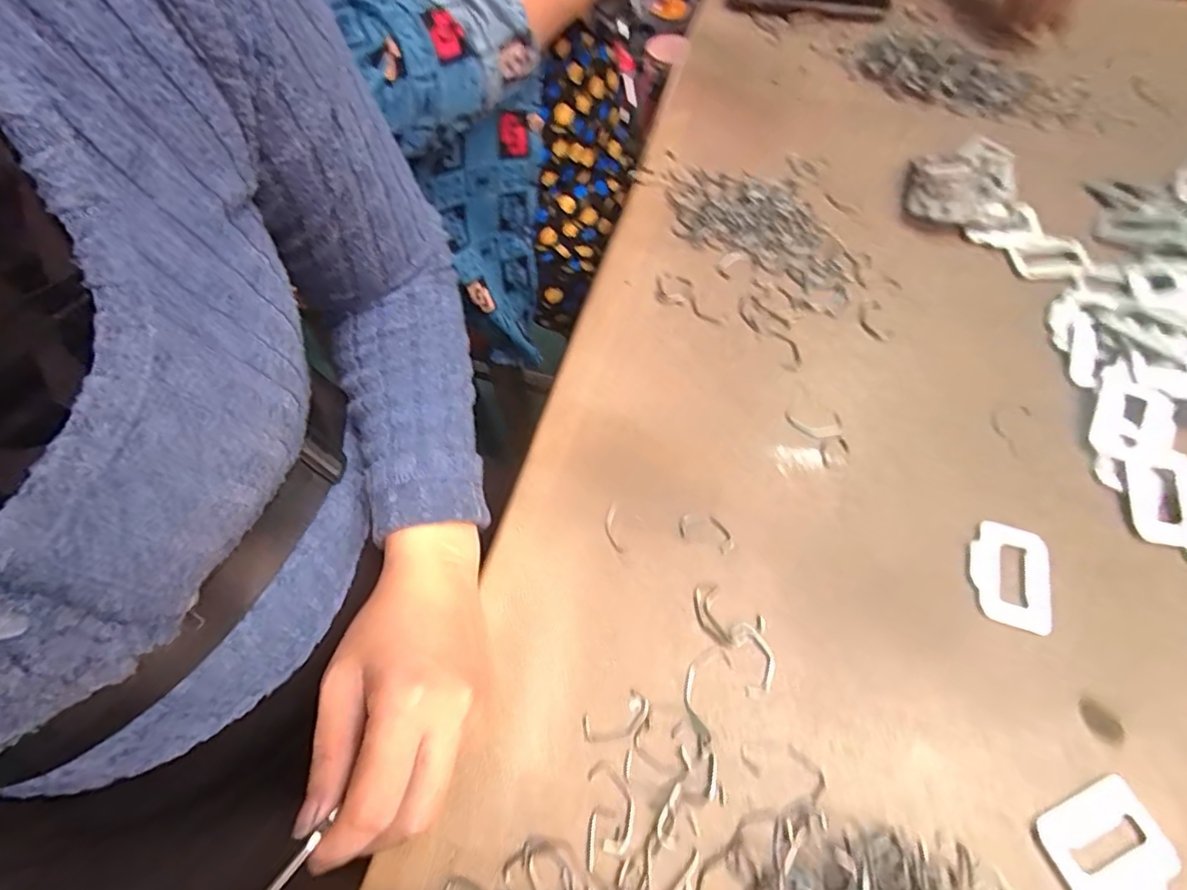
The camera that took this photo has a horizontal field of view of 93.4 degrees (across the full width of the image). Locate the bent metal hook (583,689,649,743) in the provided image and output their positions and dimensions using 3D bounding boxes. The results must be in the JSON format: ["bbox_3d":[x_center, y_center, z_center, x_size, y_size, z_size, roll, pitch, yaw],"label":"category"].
[{"bbox_3d":[0.012,0.136,0.277,0.035,0.004,0.017,-23,64,-11],"label":"bent metal hook"}]

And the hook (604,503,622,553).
[{"bbox_3d":[0.011,0.047,0.322,0.007,0.004,0.029,-8,62,-4],"label":"hook"}]

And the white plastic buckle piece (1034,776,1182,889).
[{"bbox_3d":[0.230,0.180,0.248,0.052,0.004,0.043,-21,64,-10],"label":"white plastic buckle piece"}]

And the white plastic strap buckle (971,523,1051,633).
[{"bbox_3d":[0.231,0.071,0.309,0.040,0.005,0.058,15,63,9],"label":"white plastic strap buckle"}]

